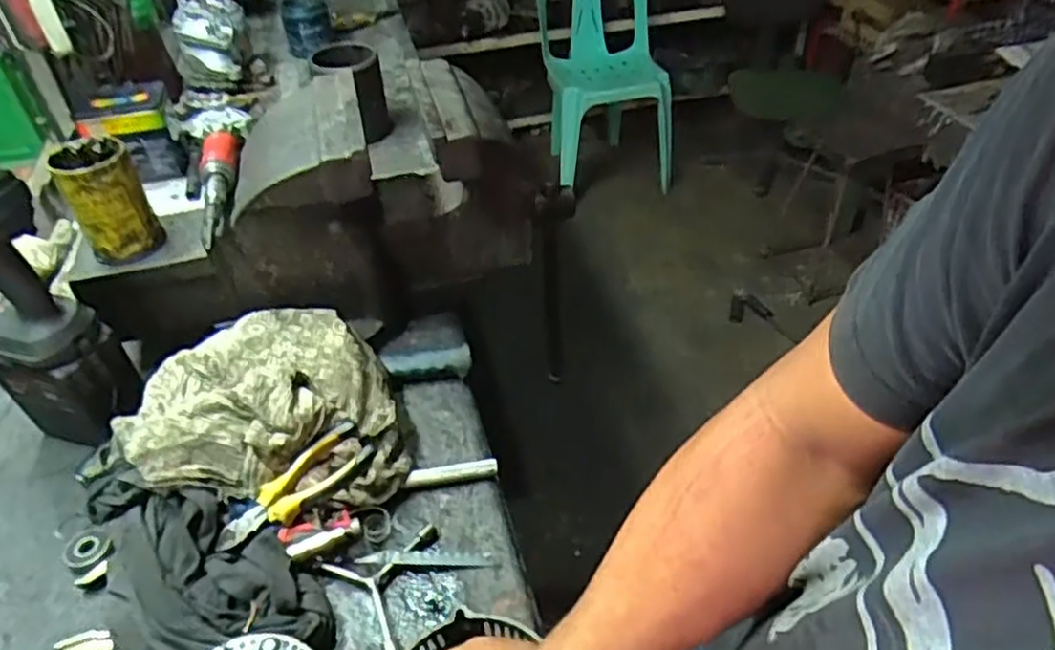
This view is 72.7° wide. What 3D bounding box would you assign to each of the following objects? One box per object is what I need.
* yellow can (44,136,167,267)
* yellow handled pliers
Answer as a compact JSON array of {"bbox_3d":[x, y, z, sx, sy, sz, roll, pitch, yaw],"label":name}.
[{"bbox_3d":[-0.450,-0.132,0.774,0.073,0.119,0.065,-25,47,-23],"label":"yellow can"},{"bbox_3d":[-0.215,0.150,0.664,0.150,0.028,0.044,-34,51,-30],"label":"yellow handled pliers"}]

